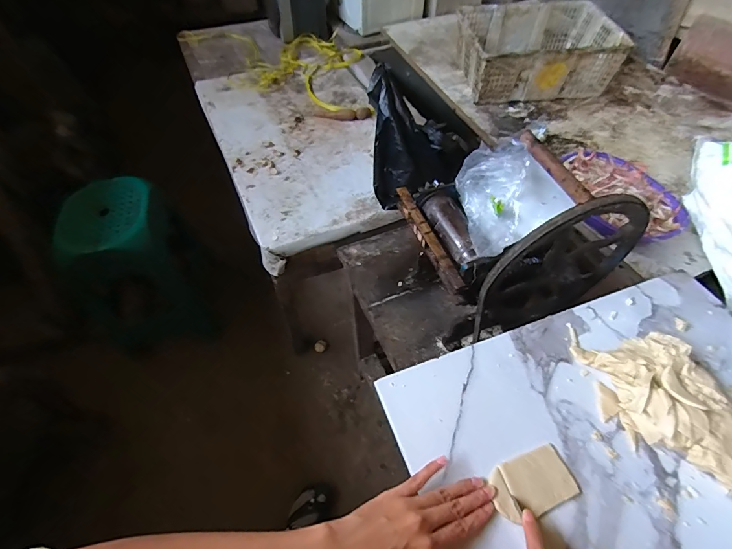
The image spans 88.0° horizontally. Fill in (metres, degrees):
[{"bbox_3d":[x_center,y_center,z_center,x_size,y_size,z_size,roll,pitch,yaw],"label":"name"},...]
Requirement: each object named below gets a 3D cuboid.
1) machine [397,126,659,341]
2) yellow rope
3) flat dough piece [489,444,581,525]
[{"bbox_3d":[0.234,-0.080,0.631,0.281,0.254,0.252,-18,56,-12],"label":"machine"},{"bbox_3d":[-0.325,-0.819,1.436,0.892,0.034,0.439,20,57,14],"label":"yellow rope"},{"bbox_3d":[0.171,0.215,0.390,0.086,0.006,0.053,-19,56,-12],"label":"flat dough piece"}]

